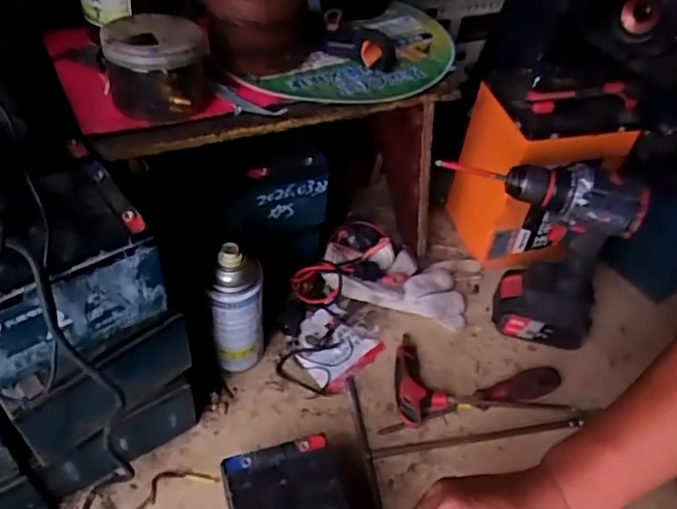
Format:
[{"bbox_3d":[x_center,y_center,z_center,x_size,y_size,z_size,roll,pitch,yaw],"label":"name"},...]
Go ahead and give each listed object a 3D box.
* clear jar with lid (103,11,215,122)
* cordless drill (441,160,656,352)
[{"bbox_3d":[-0.159,-0.165,0.525,0.085,0.071,0.072,-7,50,-14],"label":"clear jar with lid"},{"bbox_3d":[0.213,-0.005,0.700,0.215,0.251,0.071,10,47,3],"label":"cordless drill"}]

